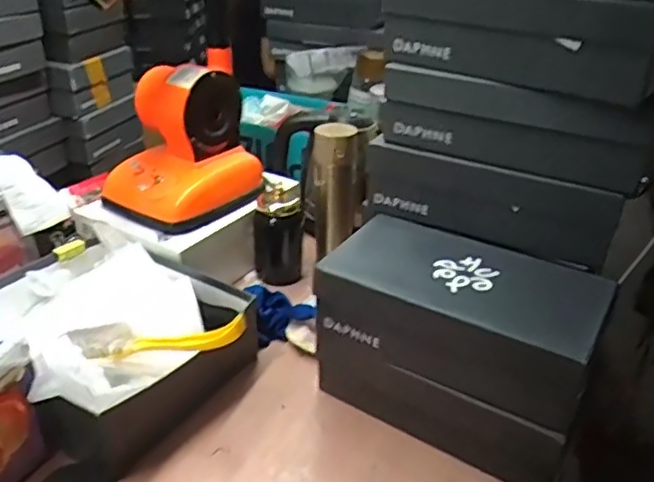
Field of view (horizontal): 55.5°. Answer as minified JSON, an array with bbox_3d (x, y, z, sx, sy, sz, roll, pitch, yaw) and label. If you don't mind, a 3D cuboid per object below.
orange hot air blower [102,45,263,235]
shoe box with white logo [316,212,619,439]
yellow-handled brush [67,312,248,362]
[{"bbox_3d":[-0.217,-0.139,0.937,0.179,0.223,0.188,18,33,25],"label":"orange hot air blower"},{"bbox_3d":[0.152,0.076,0.709,0.290,0.096,0.160,19,34,27],"label":"shoe box with white logo"},{"bbox_3d":[-0.191,0.106,0.707,0.195,0.048,0.031,0,30,-4],"label":"yellow-handled brush"}]

